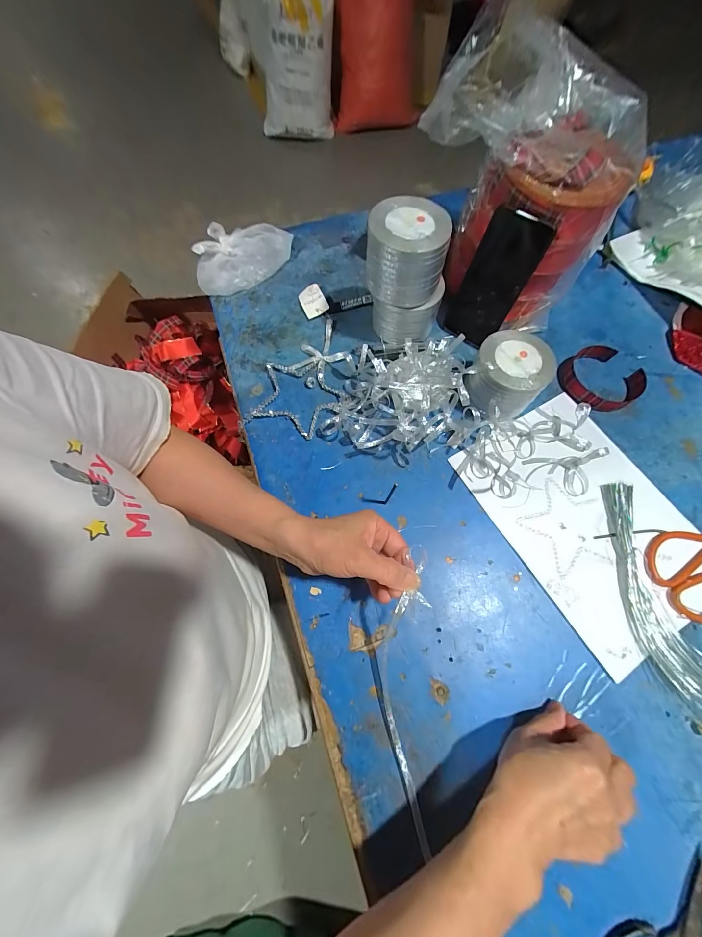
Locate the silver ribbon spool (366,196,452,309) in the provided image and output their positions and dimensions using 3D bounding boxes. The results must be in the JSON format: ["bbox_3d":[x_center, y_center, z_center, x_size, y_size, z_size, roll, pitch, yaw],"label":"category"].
[{"bbox_3d":[0.068,-0.268,0.420,0.093,0.082,0.084,7,69,4],"label":"silver ribbon spool"}]

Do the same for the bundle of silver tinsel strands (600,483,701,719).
[{"bbox_3d":[0.339,0.136,0.382,0.062,0.011,0.242,-9,69,-3],"label":"bundle of silver tinsel strands"}]

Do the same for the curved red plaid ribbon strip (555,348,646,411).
[{"bbox_3d":[0.356,-0.130,0.481,0.101,0.023,0.102,-28,71,-10],"label":"curved red plaid ribbon strip"}]

